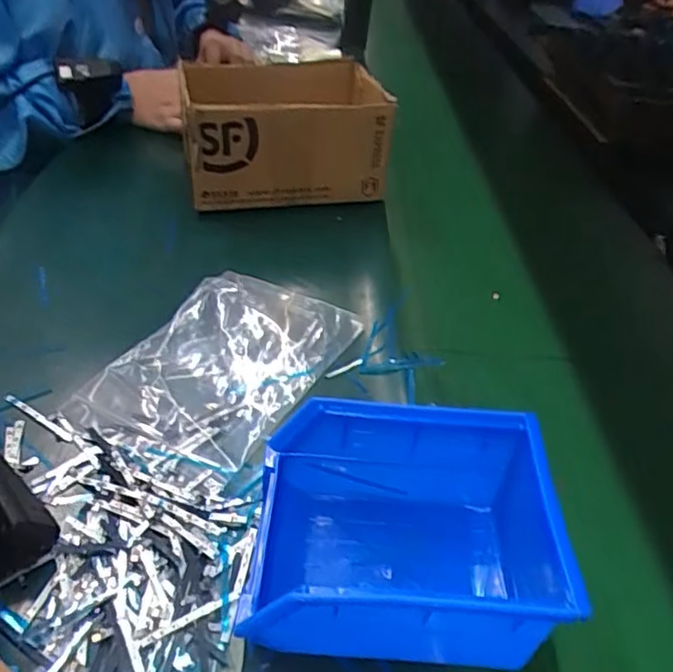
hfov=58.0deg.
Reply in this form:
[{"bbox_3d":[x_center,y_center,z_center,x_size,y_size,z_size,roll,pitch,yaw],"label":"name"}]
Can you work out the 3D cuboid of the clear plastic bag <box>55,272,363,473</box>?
[{"bbox_3d":[-0.075,0.013,0.421,0.126,0.021,0.180,22,42,18],"label":"clear plastic bag"}]

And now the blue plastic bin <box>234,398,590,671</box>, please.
[{"bbox_3d":[0.035,0.097,0.294,0.163,0.073,0.105,7,39,-1],"label":"blue plastic bin"}]

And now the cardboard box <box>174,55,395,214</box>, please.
[{"bbox_3d":[-0.057,-0.223,0.651,0.188,0.102,0.191,-2,40,-12],"label":"cardboard box"}]

